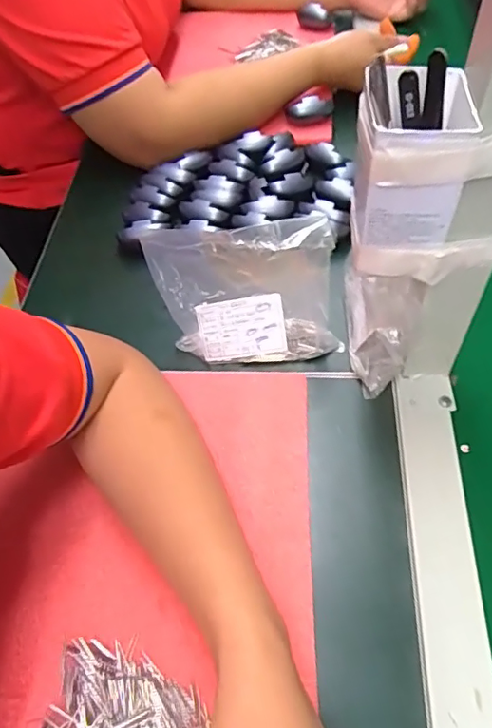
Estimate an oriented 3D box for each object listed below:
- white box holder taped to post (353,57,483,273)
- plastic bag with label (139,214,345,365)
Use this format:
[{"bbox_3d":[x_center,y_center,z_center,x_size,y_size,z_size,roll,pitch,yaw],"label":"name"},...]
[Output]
[{"bbox_3d":[0.088,-0.108,0.301,0.062,0.108,0.053,4,55,8],"label":"white box holder taped to post"},{"bbox_3d":[-0.001,-0.056,0.430,0.151,0.103,0.054,-3,54,3],"label":"plastic bag with label"}]

